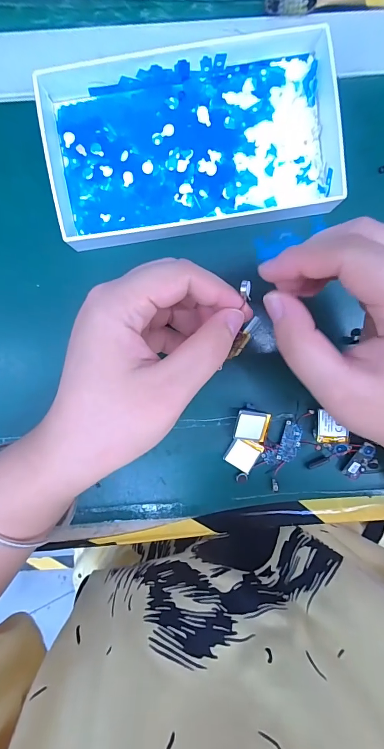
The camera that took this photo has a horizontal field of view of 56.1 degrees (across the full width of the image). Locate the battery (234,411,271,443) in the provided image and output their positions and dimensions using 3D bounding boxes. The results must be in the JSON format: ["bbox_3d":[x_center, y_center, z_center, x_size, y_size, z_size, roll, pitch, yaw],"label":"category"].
[{"bbox_3d":[0.041,0.036,0.246,0.024,0.004,0.022,7,108,-7],"label":"battery"}]

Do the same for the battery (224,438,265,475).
[{"bbox_3d":[0.036,0.056,0.254,0.021,0.006,0.022,30,94,-4],"label":"battery"}]

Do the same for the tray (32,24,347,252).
[{"bbox_3d":[0.003,-0.145,0.228,0.184,0.021,0.101,-9,95,0],"label":"tray"}]

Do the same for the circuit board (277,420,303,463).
[{"bbox_3d":[0.069,0.047,0.252,0.013,0.004,0.028,14,95,17],"label":"circuit board"}]

